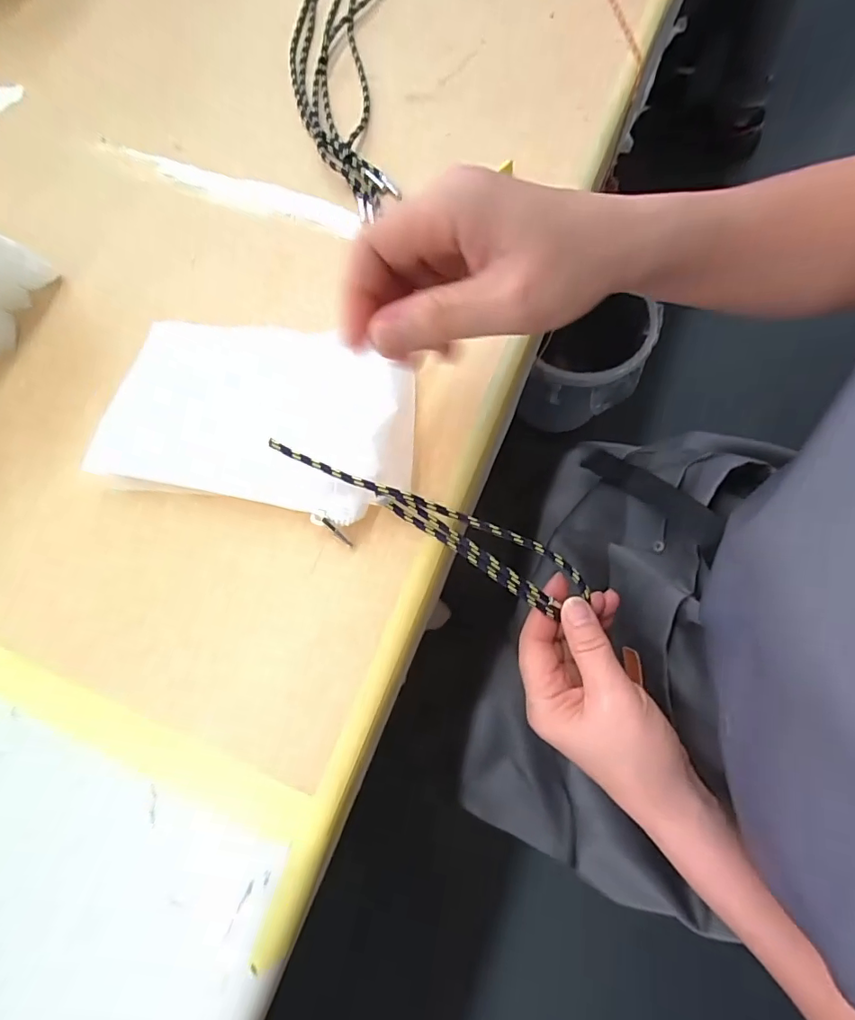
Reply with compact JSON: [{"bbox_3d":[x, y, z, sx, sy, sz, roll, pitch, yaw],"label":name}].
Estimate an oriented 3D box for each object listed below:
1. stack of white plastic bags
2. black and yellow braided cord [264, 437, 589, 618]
[{"bbox_3d":[-0.103,-0.058,0.329,0.192,0.035,0.116,11,72,6],"label":"stack of white plastic bags"},{"bbox_3d":[0.003,0.007,0.304,0.202,0.028,0.030,27,73,-5],"label":"black and yellow braided cord"}]

